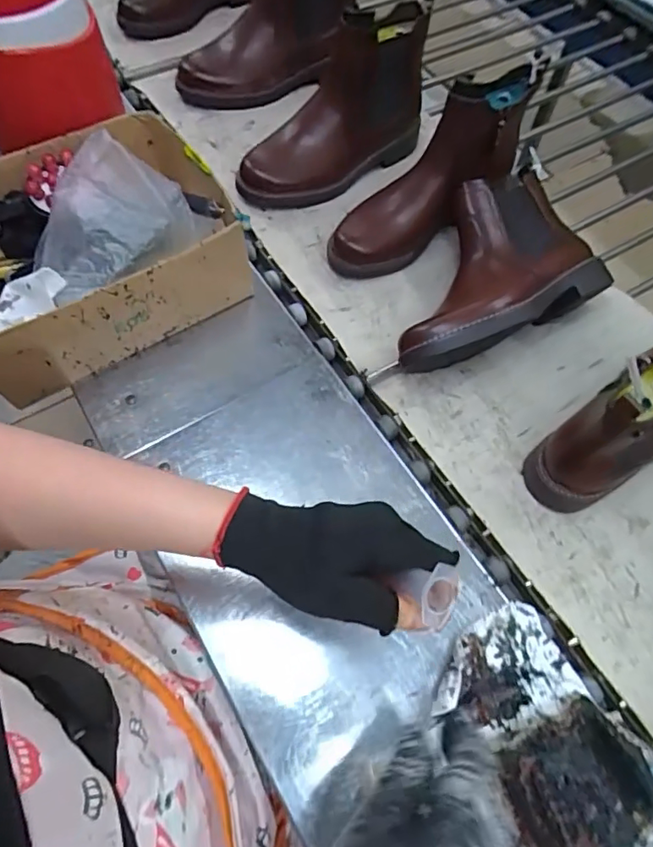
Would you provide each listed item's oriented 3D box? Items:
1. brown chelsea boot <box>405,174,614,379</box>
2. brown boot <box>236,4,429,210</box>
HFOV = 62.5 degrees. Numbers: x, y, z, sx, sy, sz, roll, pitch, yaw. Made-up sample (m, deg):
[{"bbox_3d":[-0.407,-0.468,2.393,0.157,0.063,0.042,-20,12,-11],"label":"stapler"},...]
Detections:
[{"bbox_3d":[0.166,-0.158,0.587,0.255,0.085,0.160,-29,68,-16],"label":"brown chelsea boot"},{"bbox_3d":[0.013,-0.373,0.646,0.253,0.152,0.077,-34,69,-18],"label":"brown boot"}]

